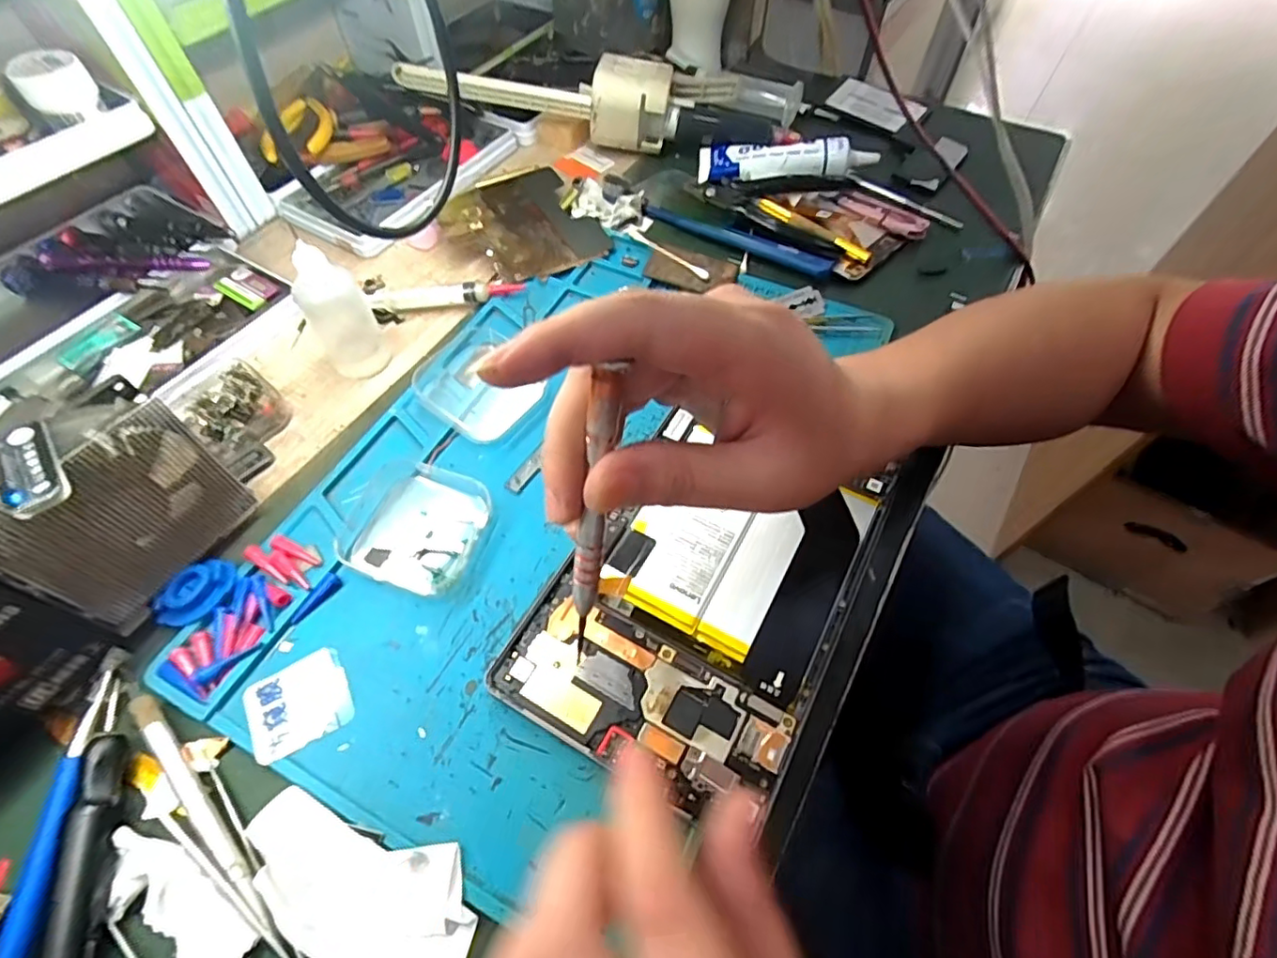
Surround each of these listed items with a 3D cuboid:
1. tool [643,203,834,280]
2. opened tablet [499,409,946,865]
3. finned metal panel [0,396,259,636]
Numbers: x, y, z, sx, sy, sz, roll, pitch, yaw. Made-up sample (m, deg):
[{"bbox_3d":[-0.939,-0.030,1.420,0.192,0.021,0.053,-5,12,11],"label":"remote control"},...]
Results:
[{"bbox_3d":[0.067,-0.175,0.419,0.148,0.008,0.016,27,61,15],"label":"tool"},{"bbox_3d":[0.046,0.043,0.280,0.133,0.015,0.206,29,62,16],"label":"opened tablet"},{"bbox_3d":[-0.221,0.016,0.256,0.010,0.080,0.079,25,61,14],"label":"finned metal panel"}]

